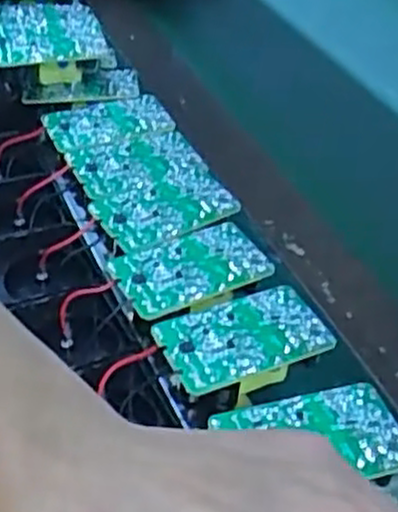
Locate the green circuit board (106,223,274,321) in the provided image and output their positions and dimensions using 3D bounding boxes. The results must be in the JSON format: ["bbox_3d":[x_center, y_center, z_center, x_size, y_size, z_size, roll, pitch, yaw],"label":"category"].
[{"bbox_3d":[-0.004,0.003,0.327,0.062,0.004,0.038,-16,45,-26],"label":"green circuit board"}]

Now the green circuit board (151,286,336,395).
[{"bbox_3d":[0.018,0.031,0.301,0.062,0.005,0.036,-12,43,-22],"label":"green circuit board"}]

